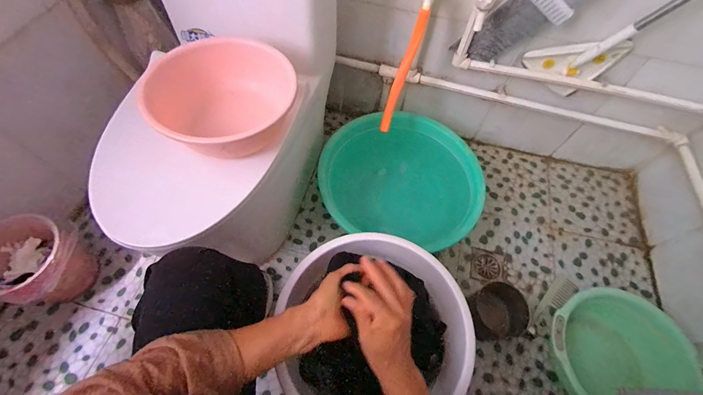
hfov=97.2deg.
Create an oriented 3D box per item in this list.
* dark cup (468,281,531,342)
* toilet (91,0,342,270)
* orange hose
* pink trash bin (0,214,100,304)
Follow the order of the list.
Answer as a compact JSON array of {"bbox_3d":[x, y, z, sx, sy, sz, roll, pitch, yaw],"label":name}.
[{"bbox_3d":[0.408,0.316,0.861,0.127,0.086,0.137,1,61,-1],"label":"dark cup"},{"bbox_3d":[-0.292,-0.196,0.733,0.377,0.716,0.605,12,61,4],"label":"toilet"},{"bbox_3d":[0.133,-0.321,0.816,0.033,0.308,0.036,29,37,14],"label":"orange hose"},{"bbox_3d":[-0.802,0.176,0.816,0.215,0.200,0.177,20,61,8],"label":"pink trash bin"}]

